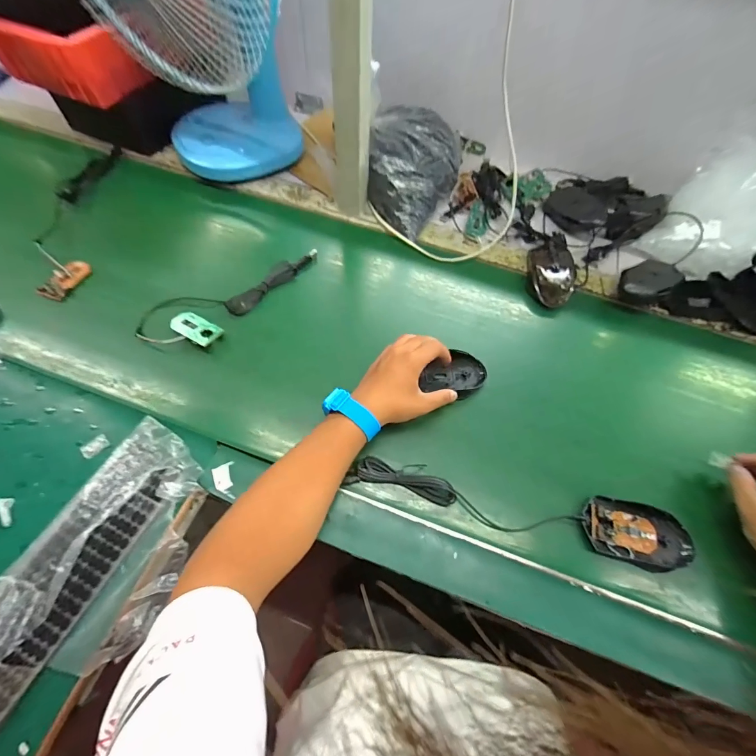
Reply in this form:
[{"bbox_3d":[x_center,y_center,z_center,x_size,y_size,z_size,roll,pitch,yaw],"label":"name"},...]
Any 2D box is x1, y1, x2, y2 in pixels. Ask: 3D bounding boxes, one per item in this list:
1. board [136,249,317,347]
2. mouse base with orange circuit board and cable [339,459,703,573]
[{"bbox_3d":[-0.216,-0.128,0.521,0.124,0.027,0.250,35,65,14],"label":"board"},{"bbox_3d":[0.155,0.136,0.401,0.361,0.013,0.061,14,62,4],"label":"mouse base with orange circuit board and cable"}]

